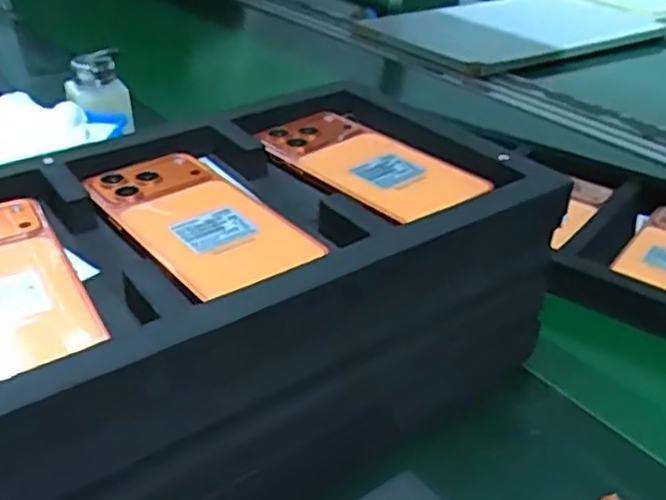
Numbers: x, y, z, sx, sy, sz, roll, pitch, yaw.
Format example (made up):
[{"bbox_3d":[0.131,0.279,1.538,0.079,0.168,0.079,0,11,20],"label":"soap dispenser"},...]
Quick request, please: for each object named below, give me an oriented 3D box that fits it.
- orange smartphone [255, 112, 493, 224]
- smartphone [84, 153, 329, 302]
[{"bbox_3d":[0.022,-0.057,0.464,0.074,0.014,0.167,-23,40,-35],"label":"orange smartphone"},{"bbox_3d":[-0.078,-0.019,0.405,0.069,0.015,0.166,-29,45,-25],"label":"smartphone"}]

